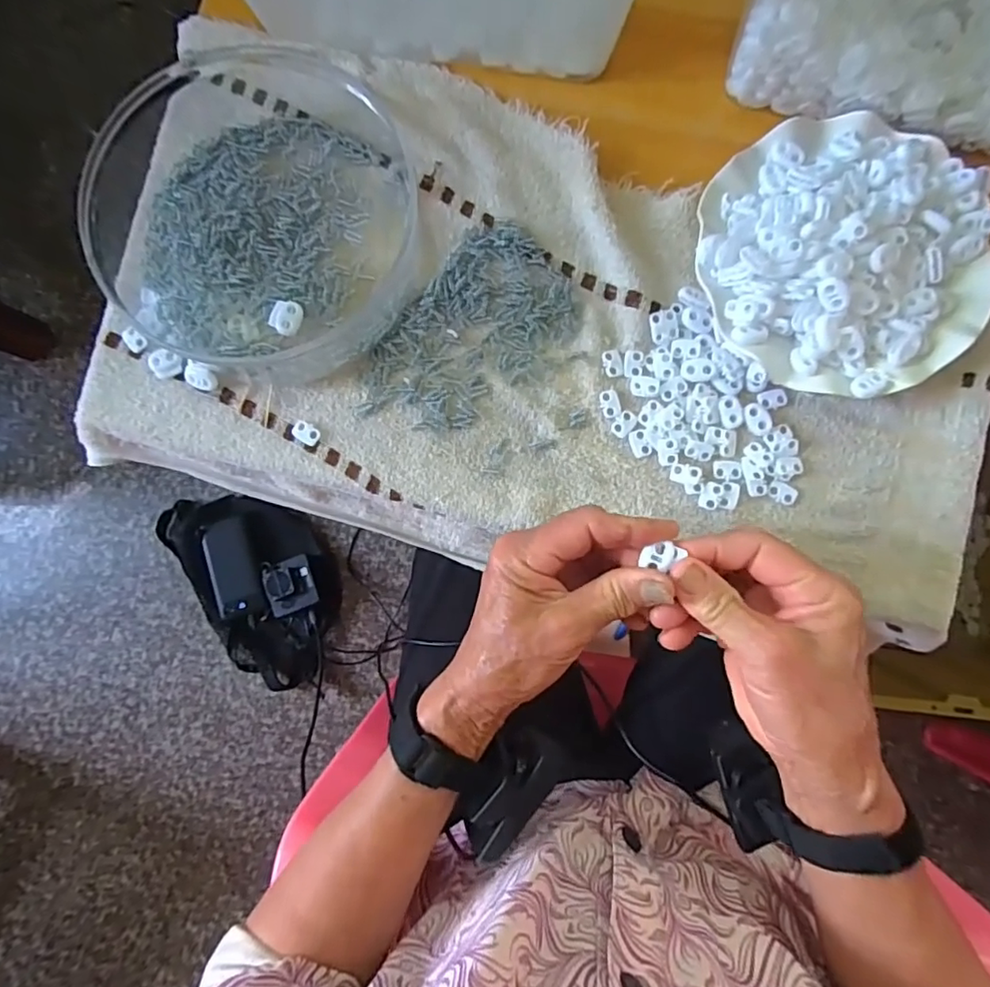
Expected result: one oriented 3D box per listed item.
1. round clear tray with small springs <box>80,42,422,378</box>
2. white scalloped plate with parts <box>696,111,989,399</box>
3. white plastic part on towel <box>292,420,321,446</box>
[{"bbox_3d":[-0.158,-0.197,0.371,0.210,0.052,0.223,0,87,2],"label":"round clear tray with small springs"},{"bbox_3d":[0.227,-0.155,0.364,0.177,0.043,0.181,0,87,2],"label":"white scalloped plate with parts"},{"bbox_3d":[-0.130,-0.041,0.386,0.020,0.004,0.013,32,89,3],"label":"white plastic part on towel"}]

